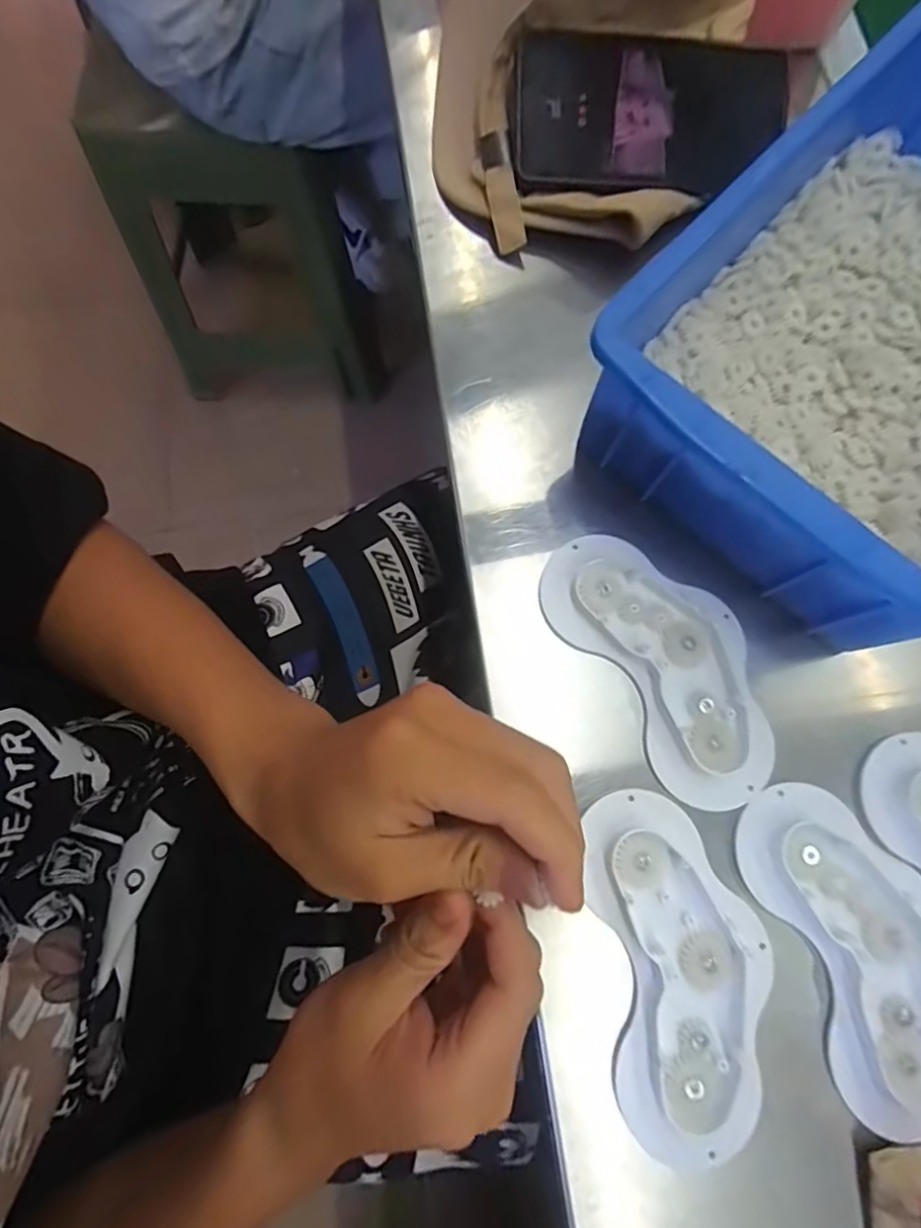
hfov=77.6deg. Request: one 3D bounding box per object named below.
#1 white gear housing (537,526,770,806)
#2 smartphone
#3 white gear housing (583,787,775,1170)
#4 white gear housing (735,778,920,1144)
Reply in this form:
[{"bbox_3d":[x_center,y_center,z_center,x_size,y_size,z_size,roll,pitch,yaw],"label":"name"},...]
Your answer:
[{"bbox_3d":[0.106,0.022,0.291,0.077,0.011,0.147,-33,79,-9],"label":"white gear housing"},{"bbox_3d":[0.112,-0.294,0.340,0.156,0.010,0.083,3,96,-2],"label":"smartphone"},{"bbox_3d":[0.102,0.156,0.258,0.075,0.012,0.147,-8,76,-4],"label":"white gear housing"},{"bbox_3d":[0.189,0.151,0.264,0.075,0.013,0.146,-21,78,-7],"label":"white gear housing"}]

